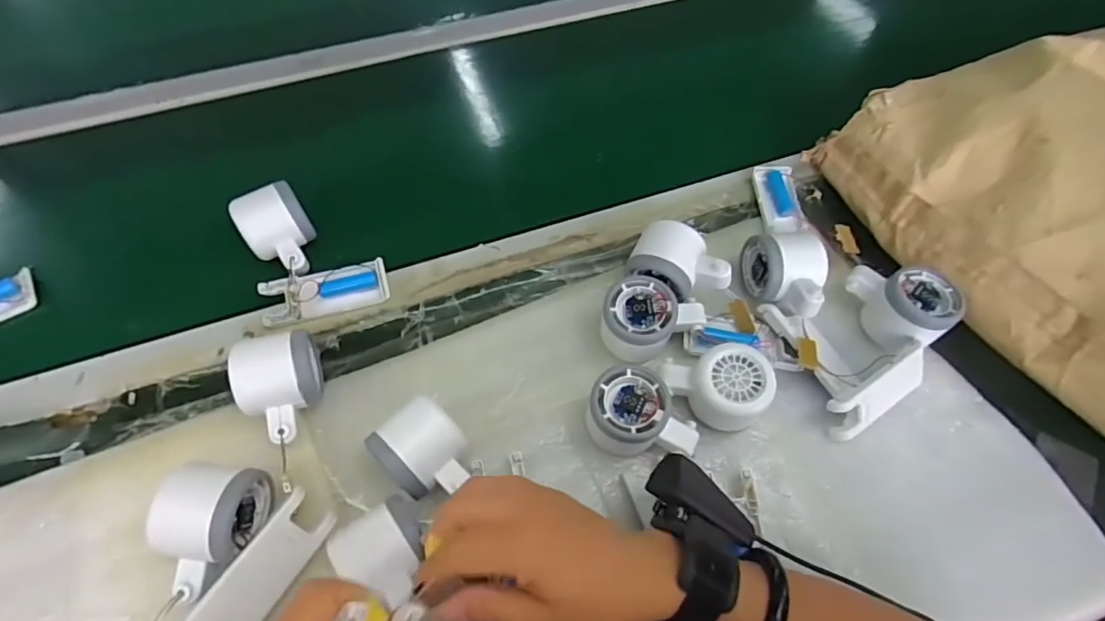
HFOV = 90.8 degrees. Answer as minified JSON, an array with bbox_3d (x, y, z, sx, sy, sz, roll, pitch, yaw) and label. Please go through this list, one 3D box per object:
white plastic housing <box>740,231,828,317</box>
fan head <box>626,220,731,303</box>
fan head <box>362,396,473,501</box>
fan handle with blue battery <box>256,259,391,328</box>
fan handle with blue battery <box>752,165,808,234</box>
[{"bbox_3d":[0.205,-0.030,0.470,0.054,0.059,0.084,-8,61,-6],"label":"white plastic housing"},{"bbox_3d":[0.108,-0.035,0.469,0.082,0.058,0.054,26,63,12],"label":"fan head"},{"bbox_3d":[-0.091,0.105,0.396,0.057,0.049,0.063,-38,68,-20],"label":"fan head"},{"bbox_3d":[-0.199,-0.016,0.480,0.105,0.027,0.038,-15,62,-10],"label":"fan handle with blue battery"},{"bbox_3d":[0.223,-0.110,0.539,0.037,0.018,0.080,0,61,-2],"label":"fan handle with blue battery"}]

